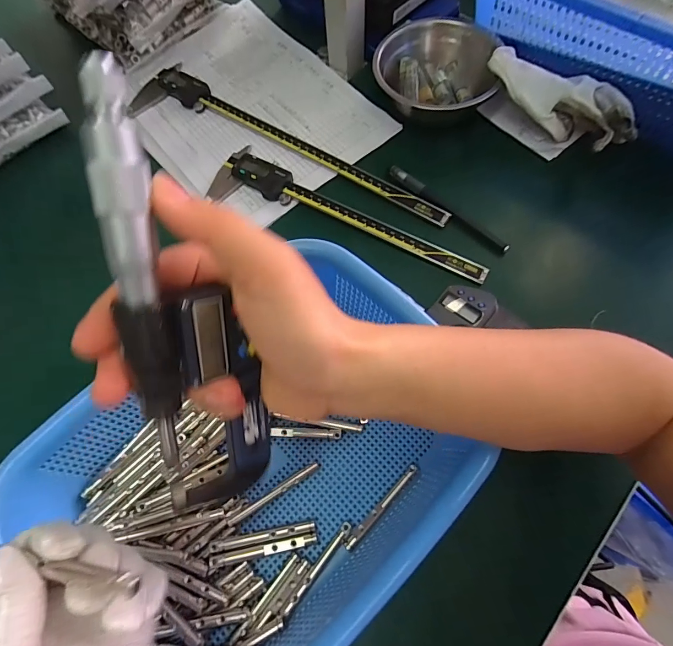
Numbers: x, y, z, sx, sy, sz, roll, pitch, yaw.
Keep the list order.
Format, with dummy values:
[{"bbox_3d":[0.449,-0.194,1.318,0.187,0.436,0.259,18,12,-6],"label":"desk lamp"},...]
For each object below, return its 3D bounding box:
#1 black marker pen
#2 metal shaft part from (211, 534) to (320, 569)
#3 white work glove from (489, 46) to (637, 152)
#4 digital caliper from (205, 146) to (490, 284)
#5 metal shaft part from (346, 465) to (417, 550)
[{"bbox_3d":[0.103,-0.109,0.366,0.137,0.007,0.012,42,75,16],"label":"black marker pen"},{"bbox_3d":[-0.050,0.156,0.266,0.071,0.007,0.007,-11,68,-2],"label":"metal shaft part"},{"bbox_3d":[0.219,-0.216,0.377,0.149,0.055,0.047,31,73,13],"label":"white work glove"},{"bbox_3d":[0.000,-0.094,0.365,0.278,0.011,0.063,30,73,13],"label":"digital caliper"},{"bbox_3d":[0.032,0.129,0.274,0.006,0.005,0.072,42,76,17],"label":"metal shaft part"}]

